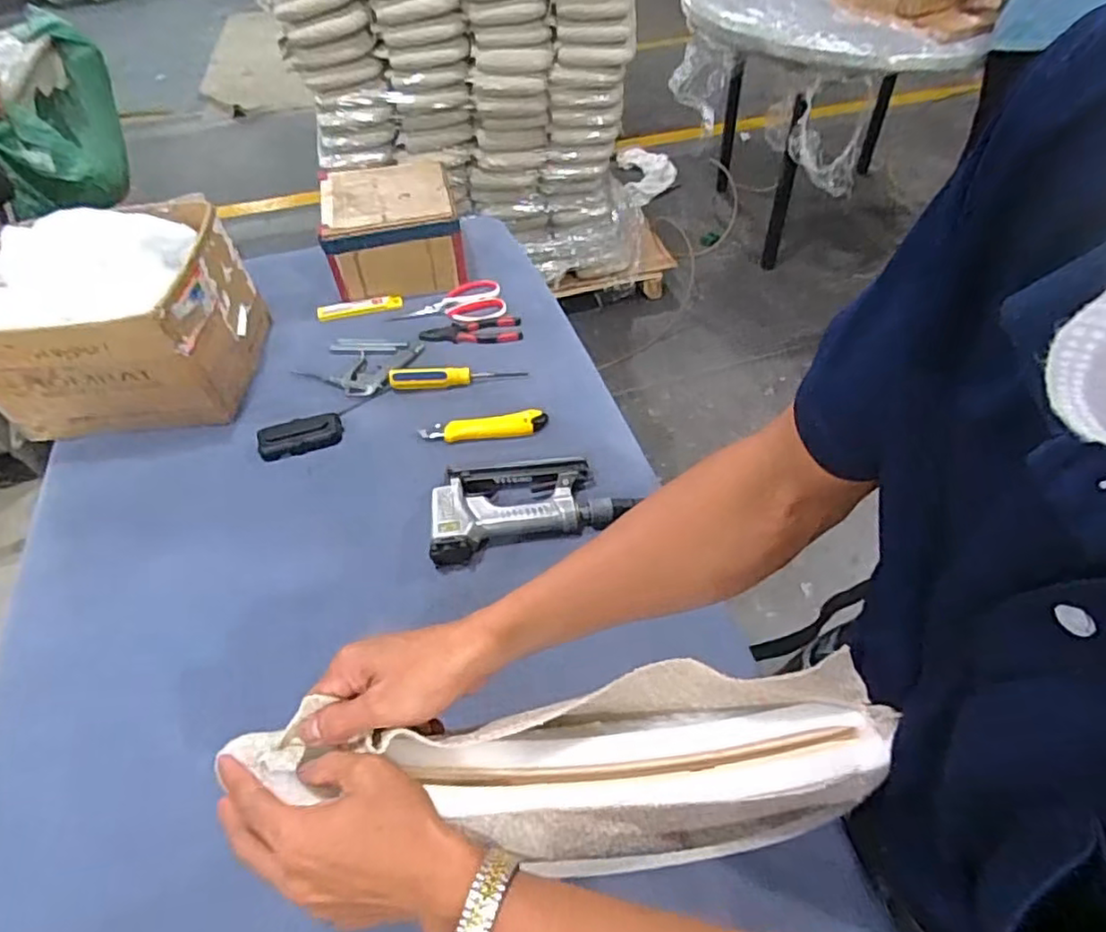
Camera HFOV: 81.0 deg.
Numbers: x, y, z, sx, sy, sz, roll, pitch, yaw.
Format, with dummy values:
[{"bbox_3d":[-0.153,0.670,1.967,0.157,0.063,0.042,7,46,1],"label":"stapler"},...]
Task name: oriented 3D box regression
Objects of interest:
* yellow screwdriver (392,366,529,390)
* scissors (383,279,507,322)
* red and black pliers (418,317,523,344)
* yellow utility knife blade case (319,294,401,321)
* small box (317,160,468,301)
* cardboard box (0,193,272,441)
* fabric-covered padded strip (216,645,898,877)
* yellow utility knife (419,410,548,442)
[{"bbox_3d":[-0.139,-0.133,0.941,0.191,0.033,0.029,-7,49,-3],"label":"yellow screwdriver"},{"bbox_3d":[-0.174,-0.260,1.059,0.185,0.013,0.100,-13,50,-8],"label":"scissors"},{"bbox_3d":[-0.129,-0.209,1.021,0.158,0.009,0.059,-8,49,-3],"label":"red and black pliers"},{"bbox_3d":[-0.317,-0.258,1.063,0.136,0.022,0.022,-12,50,-7],"label":"yellow utility knife blade case"},{"bbox_3d":[-0.273,-0.401,1.104,0.213,0.139,0.215,-13,50,-7],"label":"small box"},{"bbox_3d":[-0.598,-0.197,0.889,0.313,0.216,0.241,-7,49,-3],"label":"cardboard box"},{"bbox_3d":[0.006,0.187,0.395,0.385,0.080,0.094,-4,49,0],"label":"fabric-covered padded strip"},{"bbox_3d":[-0.093,-0.053,0.881,0.168,0.019,0.029,-6,49,-2],"label":"yellow utility knife"}]

